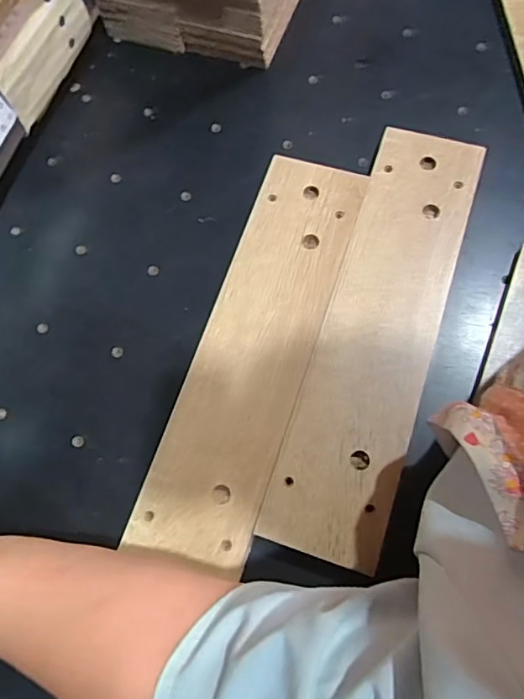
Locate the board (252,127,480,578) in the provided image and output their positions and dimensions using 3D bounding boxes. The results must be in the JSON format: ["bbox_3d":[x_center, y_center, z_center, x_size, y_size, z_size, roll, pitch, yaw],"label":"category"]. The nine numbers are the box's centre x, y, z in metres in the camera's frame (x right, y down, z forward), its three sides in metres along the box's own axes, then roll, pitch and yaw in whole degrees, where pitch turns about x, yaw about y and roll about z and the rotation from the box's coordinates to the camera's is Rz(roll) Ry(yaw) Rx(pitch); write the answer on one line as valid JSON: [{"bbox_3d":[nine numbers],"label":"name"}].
[{"bbox_3d":[0.097,-0.021,0.450,0.091,0.020,0.370,17,75,10],"label":"board"}]

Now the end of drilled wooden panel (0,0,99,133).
[{"bbox_3d":[-0.206,-0.287,0.515,0.019,0.080,0.141,21,76,11],"label":"end of drilled wooden panel"}]

